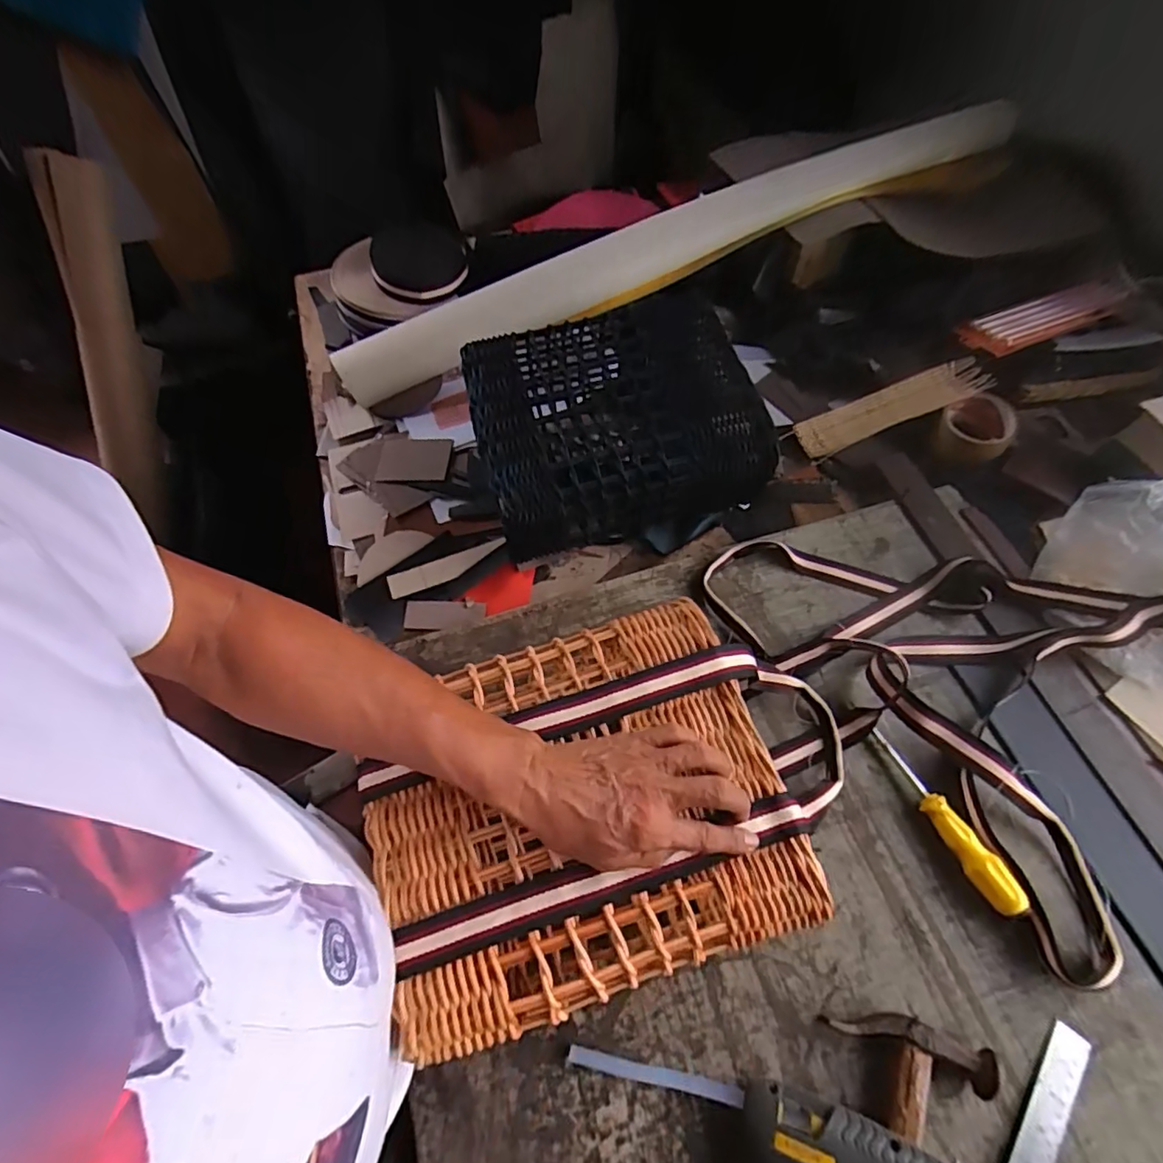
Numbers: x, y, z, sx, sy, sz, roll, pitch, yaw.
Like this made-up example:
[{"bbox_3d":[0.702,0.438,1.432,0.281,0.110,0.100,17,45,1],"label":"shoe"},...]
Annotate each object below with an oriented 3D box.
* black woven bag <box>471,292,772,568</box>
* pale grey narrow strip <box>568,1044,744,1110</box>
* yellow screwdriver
[{"bbox_3d":[0.034,-0.175,0.671,0.294,0.127,0.241,-14,62,-7],"label":"black woven bag"},{"bbox_3d":[0.054,0.371,0.444,0.128,0.014,0.012,9,61,6],"label":"pale grey narrow strip"},{"bbox_3d":[0.313,0.206,0.519,0.028,0.029,0.164,-26,64,-13],"label":"yellow screwdriver"}]

